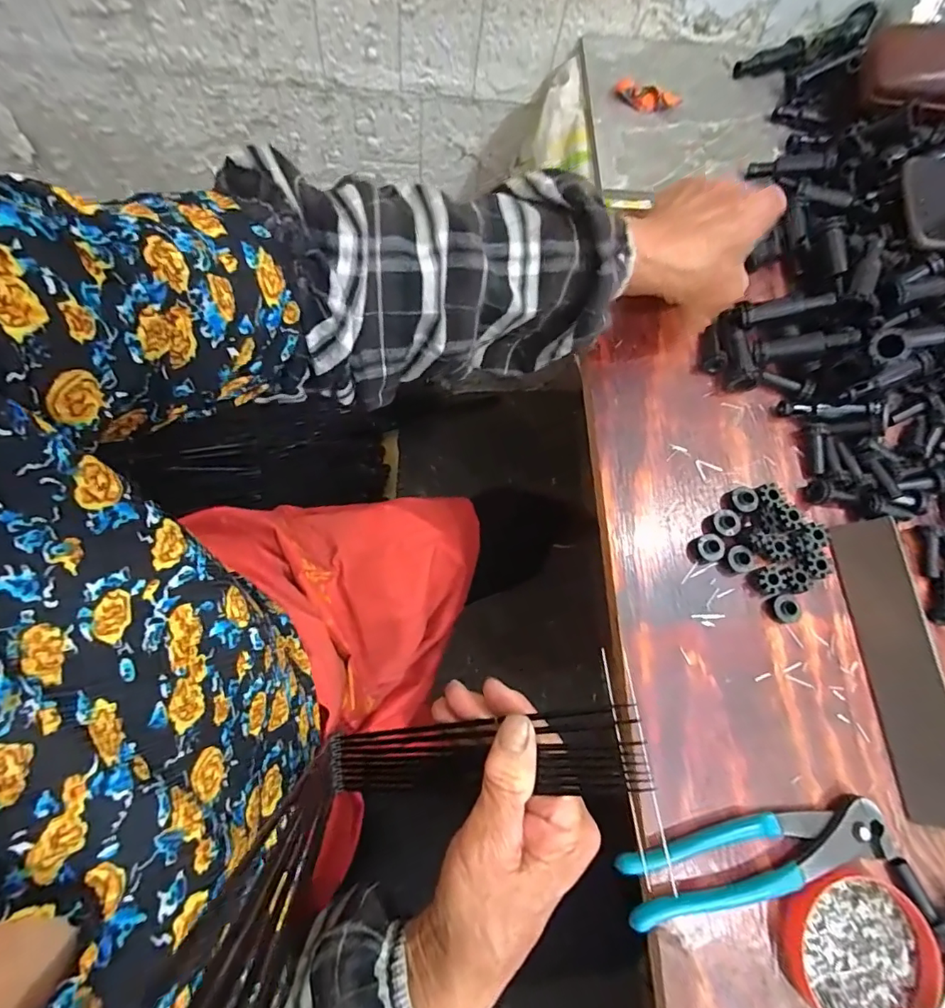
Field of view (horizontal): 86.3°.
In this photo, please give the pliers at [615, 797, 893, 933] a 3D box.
[{"bbox_3d":[0.165,0.205,0.293,0.160,0.014,0.038,-8,75,-8],"label":"pliers"}]

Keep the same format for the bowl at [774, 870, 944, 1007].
[{"bbox_3d":[0.218,0.251,0.285,0.079,0.014,0.080,1,74,-5],"label":"bowl"}]

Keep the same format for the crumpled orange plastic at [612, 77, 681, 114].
[{"bbox_3d":[0.161,-0.376,0.468,0.059,0.010,0.026,22,73,1],"label":"crumpled orange plastic"}]

